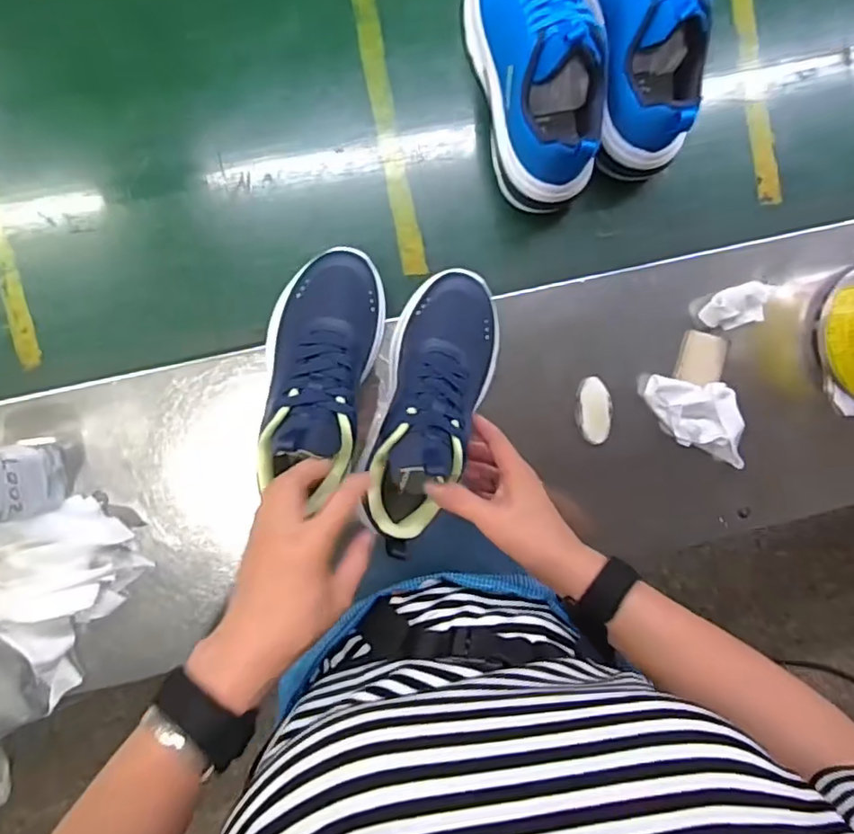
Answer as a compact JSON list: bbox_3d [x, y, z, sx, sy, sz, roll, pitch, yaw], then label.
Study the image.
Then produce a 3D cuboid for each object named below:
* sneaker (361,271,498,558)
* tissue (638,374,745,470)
[{"bbox_3d":[0.001,-0.006,0.472,0.079,0.106,0.216,17,80,-6],"label":"sneaker"},{"bbox_3d":[0.250,0.003,0.548,0.056,0.042,0.110,-32,97,-1],"label":"tissue"}]

